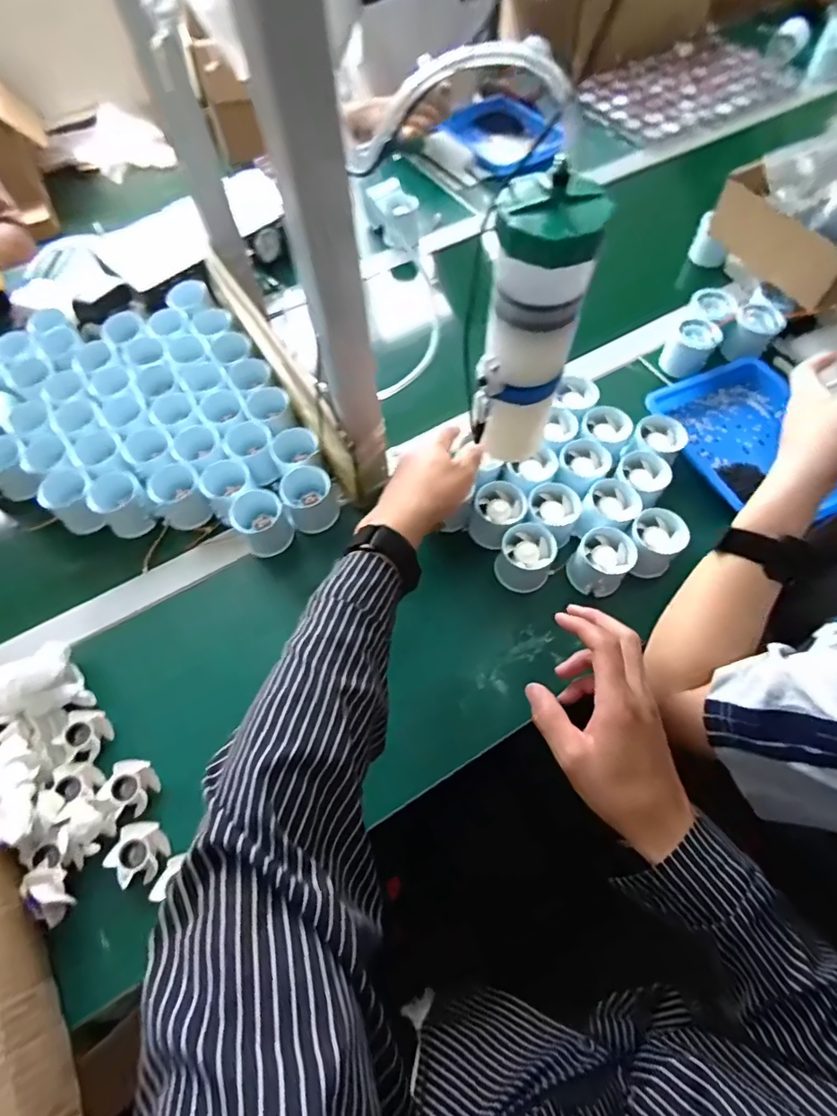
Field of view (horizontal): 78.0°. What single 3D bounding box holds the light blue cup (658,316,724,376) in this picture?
[{"bbox_3d":[0.337,-0.259,0.639,0.048,0.046,0.049,-1,62,2],"label":"light blue cup"}]

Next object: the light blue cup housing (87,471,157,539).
[{"bbox_3d":[-0.323,-0.059,0.569,0.054,0.050,0.056,-36,66,-15],"label":"light blue cup housing"}]

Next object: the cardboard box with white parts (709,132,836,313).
[{"bbox_3d":[0.493,-0.413,0.626,0.177,0.077,0.195,-25,64,-10],"label":"cardboard box with white parts"}]

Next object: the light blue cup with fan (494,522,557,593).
[{"bbox_3d":[0.108,0.000,0.518,0.049,0.053,0.051,-1,62,2],"label":"light blue cup with fan"}]

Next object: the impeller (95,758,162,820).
[{"bbox_3d":[-0.246,0.196,0.442,0.041,0.017,0.042,23,66,14],"label":"impeller"}]

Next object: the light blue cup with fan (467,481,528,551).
[{"bbox_3d":[0.082,-0.044,0.536,0.052,0.045,0.053,-1,62,2],"label":"light blue cup with fan"}]

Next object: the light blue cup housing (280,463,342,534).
[{"bbox_3d":[-0.116,-0.061,0.560,0.054,0.055,0.057,-23,63,-9],"label":"light blue cup housing"}]

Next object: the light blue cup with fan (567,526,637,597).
[{"bbox_3d":[0.181,0.004,0.512,0.051,0.043,0.054,-1,62,2],"label":"light blue cup with fan"}]

